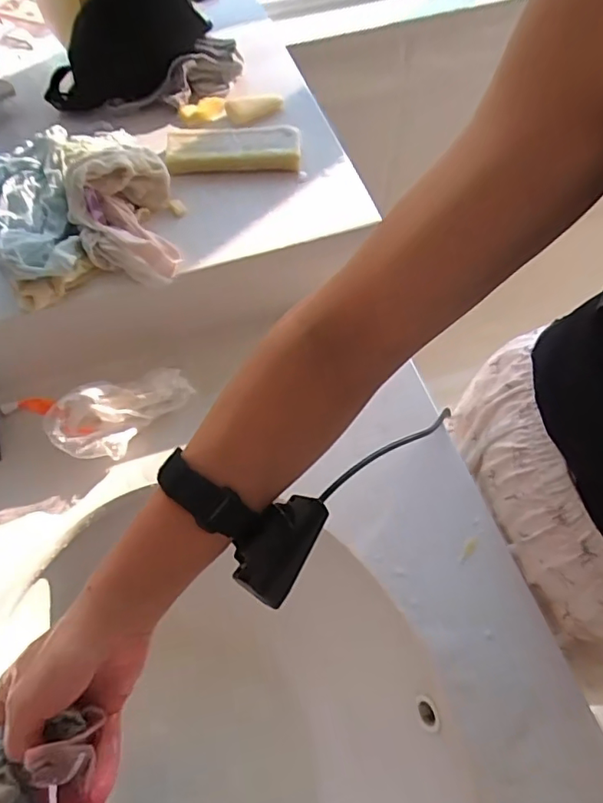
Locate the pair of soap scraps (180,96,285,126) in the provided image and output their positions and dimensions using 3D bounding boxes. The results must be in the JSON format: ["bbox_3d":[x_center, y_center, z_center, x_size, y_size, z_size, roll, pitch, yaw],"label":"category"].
[{"bbox_3d":[-0.074,-0.313,0.582,0.108,0.023,0.028,-15,62,-7],"label":"pair of soap scraps"}]

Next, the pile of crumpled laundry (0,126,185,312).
[{"bbox_3d":[-0.205,-0.179,0.486,0.177,0.056,0.205,-23,63,-11],"label":"pile of crumpled laundry"}]

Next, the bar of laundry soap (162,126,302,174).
[{"bbox_3d":[-0.068,-0.252,0.542,0.128,0.021,0.054,-4,61,-1],"label":"bar of laundry soap"}]

